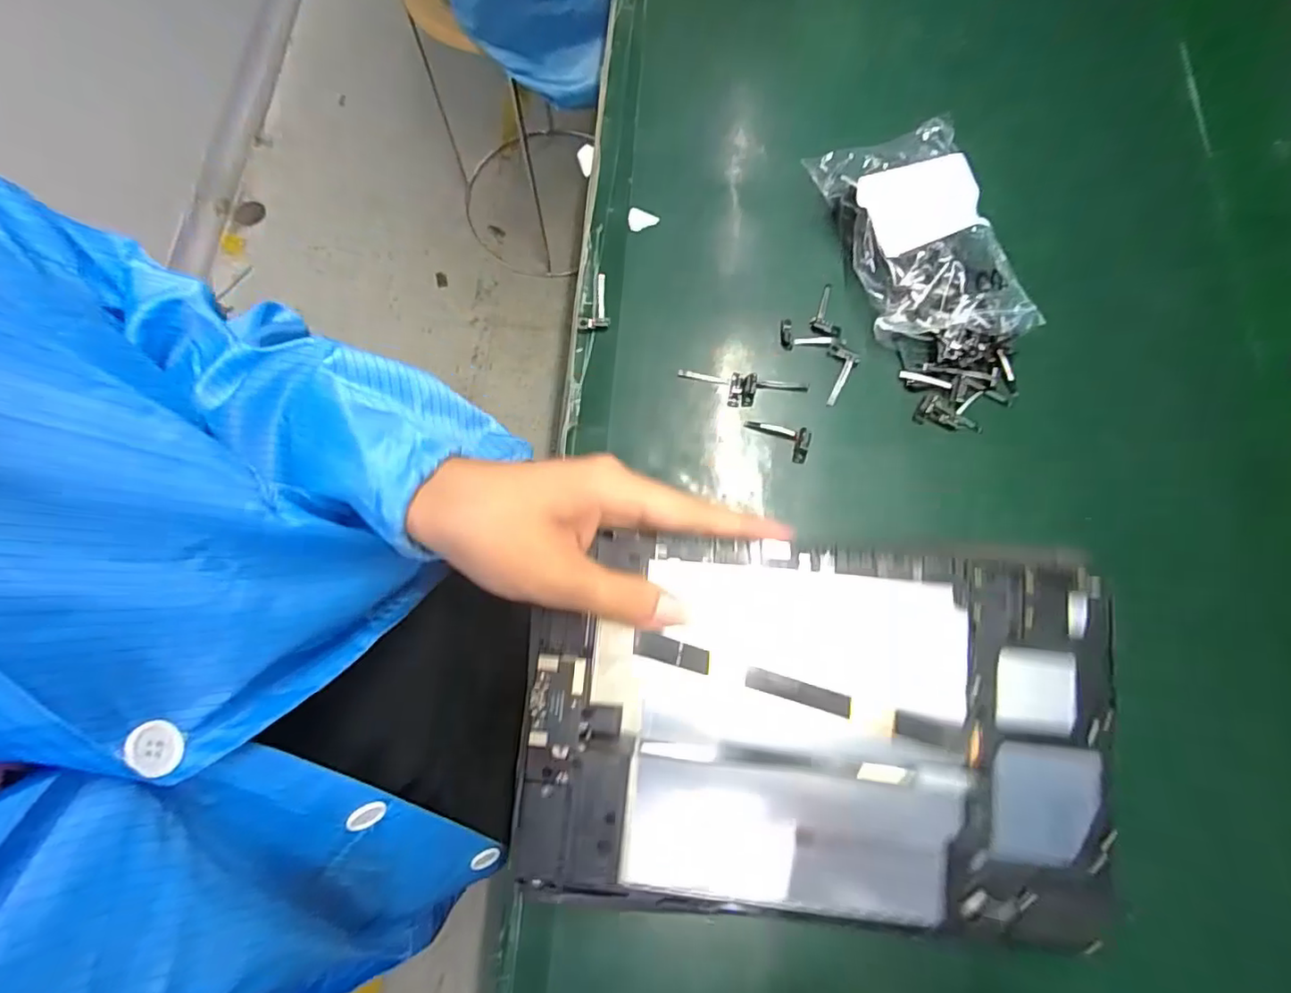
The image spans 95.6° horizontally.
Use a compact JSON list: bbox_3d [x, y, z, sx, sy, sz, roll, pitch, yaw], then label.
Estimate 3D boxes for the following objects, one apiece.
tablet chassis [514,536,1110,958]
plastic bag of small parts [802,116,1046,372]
[{"bbox_3d":[0.070,0.097,0.247,0.239,0.007,0.153,3,81,3],"label":"tablet chassis"},{"bbox_3d":[0.159,-0.140,0.330,0.087,0.040,0.139,-16,75,-6],"label":"plastic bag of small parts"}]

